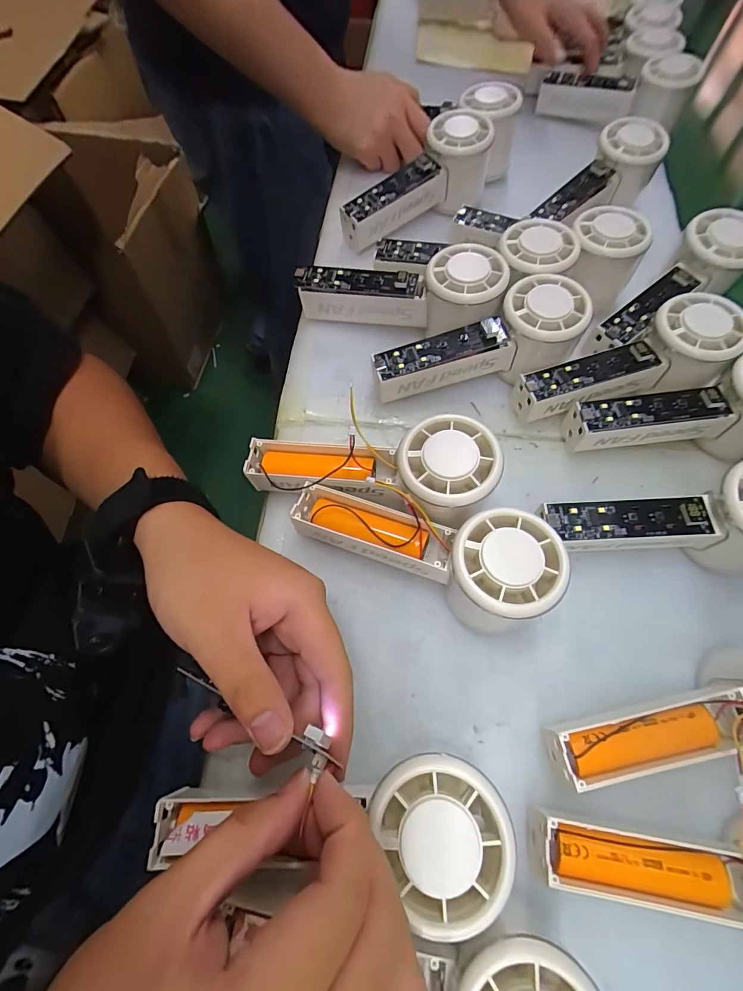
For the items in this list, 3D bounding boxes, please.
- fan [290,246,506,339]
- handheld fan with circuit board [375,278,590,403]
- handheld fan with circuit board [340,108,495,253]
[{"bbox_3d":[0.022,-0.152,0.323,0.154,0.048,0.063,6,69,15],"label":"fan"},{"bbox_3d":[0.077,-0.105,0.307,0.151,0.048,0.060,-18,71,4],"label":"handheld fan with circuit board"},{"bbox_3d":[0.047,-0.272,0.386,0.065,0.076,0.152,41,71,13],"label":"handheld fan with circuit board"}]

